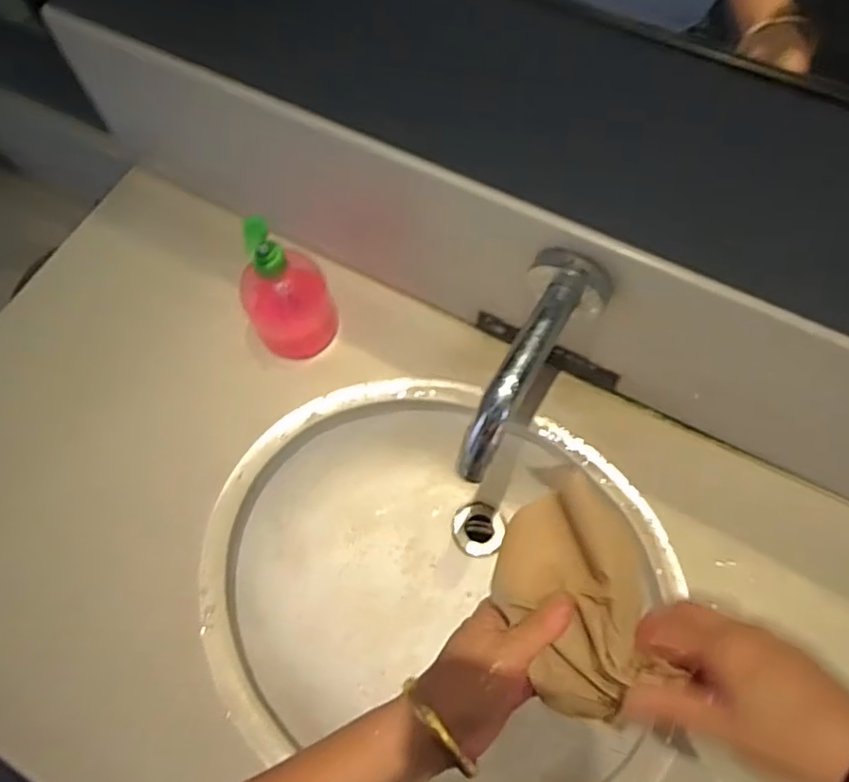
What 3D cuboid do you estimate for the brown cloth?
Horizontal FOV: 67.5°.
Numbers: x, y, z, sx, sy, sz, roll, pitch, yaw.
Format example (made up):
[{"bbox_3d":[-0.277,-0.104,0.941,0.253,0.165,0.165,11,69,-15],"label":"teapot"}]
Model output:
[{"bbox_3d":[0.092,0.129,0.385,0.081,0.071,0.123,-27,69,-8],"label":"brown cloth"}]

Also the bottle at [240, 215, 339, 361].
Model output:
[{"bbox_3d":[-0.131,-0.090,0.609,0.078,0.179,0.071,-1,67,2],"label":"bottle"}]

